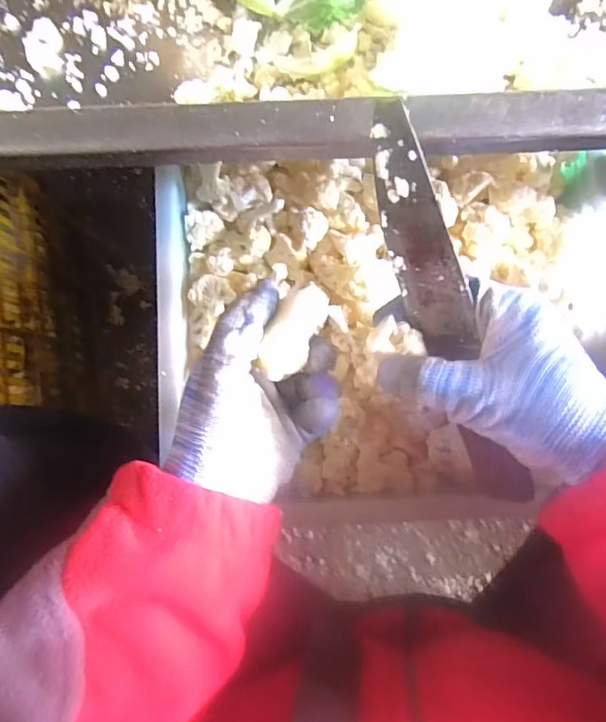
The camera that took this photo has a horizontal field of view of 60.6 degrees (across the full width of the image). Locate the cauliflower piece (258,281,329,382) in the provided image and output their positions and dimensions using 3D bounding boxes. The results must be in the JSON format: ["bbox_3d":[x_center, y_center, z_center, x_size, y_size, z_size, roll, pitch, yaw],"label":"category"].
[{"bbox_3d":[-0.005,-0.014,0.271,0.020,0.020,0.052,28,82,7],"label":"cauliflower piece"}]

